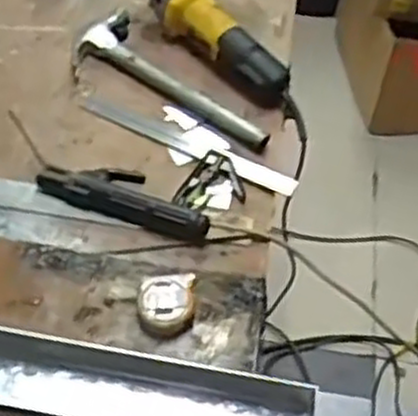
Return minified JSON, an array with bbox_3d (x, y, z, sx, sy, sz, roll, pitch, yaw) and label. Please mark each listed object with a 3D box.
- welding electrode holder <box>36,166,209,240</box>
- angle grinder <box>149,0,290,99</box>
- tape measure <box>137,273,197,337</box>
[{"bbox_3d":[-0.094,-0.022,0.906,0.200,0.030,0.068,16,52,8],"label":"welding electrode holder"},{"bbox_3d":[0.002,-0.253,1.066,0.095,0.073,0.290,-34,73,-25],"label":"angle grinder"},{"bbox_3d":[-0.045,0.098,0.810,0.058,0.029,0.059,0,51,-4],"label":"tape measure"}]

